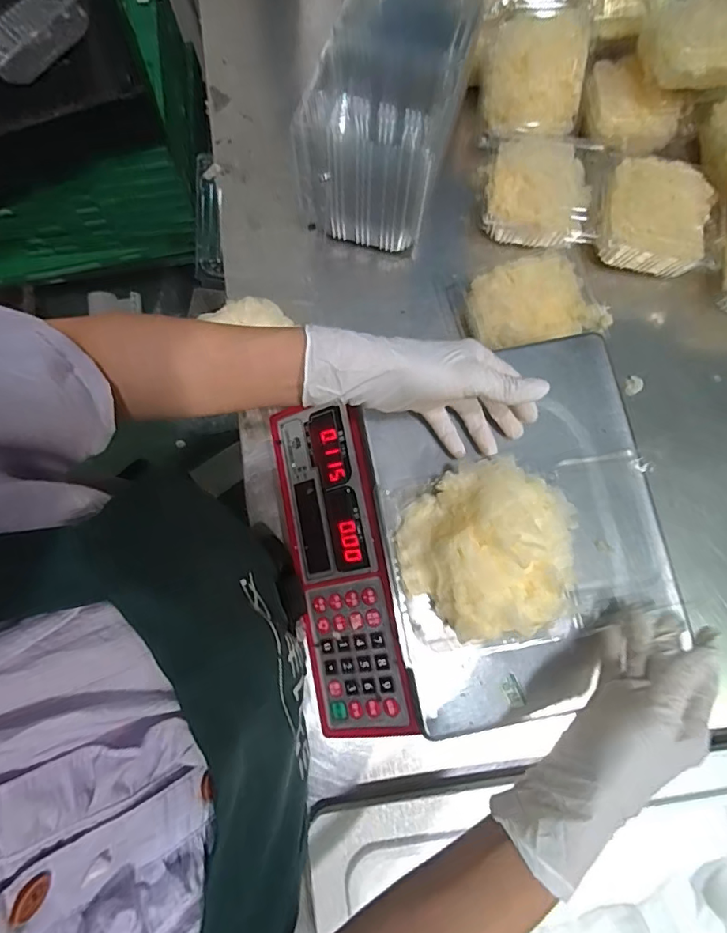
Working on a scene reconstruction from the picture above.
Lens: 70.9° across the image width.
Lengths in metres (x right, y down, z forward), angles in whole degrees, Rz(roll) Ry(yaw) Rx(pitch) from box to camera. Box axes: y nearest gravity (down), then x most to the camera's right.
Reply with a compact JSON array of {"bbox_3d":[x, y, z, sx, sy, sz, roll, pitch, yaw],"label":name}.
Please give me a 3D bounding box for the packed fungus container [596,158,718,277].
[{"bbox_3d":[0.309,-0.264,0.545,0.105,0.056,0.100,11,79,2],"label":"packed fungus container"}]

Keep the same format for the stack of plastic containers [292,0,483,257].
[{"bbox_3d":[0.024,-0.367,0.530,0.130,0.120,0.244,16,79,3],"label":"stack of plastic containers"}]

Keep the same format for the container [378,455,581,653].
[{"bbox_3d":[0.089,0.067,0.367,0.121,0.088,0.135,-11,79,-2],"label":"container"}]

